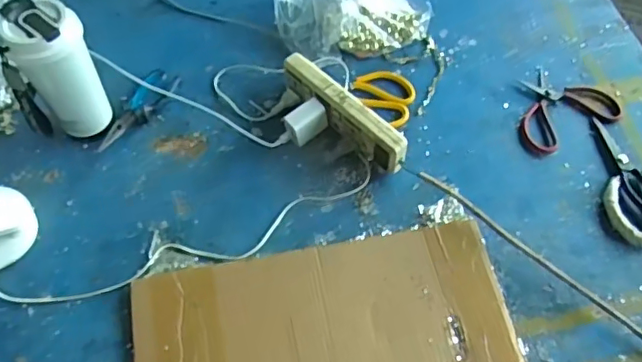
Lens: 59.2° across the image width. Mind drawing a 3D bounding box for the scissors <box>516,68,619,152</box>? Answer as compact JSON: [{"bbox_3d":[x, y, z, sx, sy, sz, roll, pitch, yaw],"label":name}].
[{"bbox_3d":[0.335,-0.109,0.805,0.152,0.007,0.121,-25,62,-15],"label":"scissors"}]

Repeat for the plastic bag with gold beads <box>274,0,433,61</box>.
[{"bbox_3d":[0.041,-0.284,0.878,0.226,0.062,0.205,-8,59,-6],"label":"plastic bag with gold beads"}]

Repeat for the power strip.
[{"bbox_3d":[0.032,-0.091,0.763,0.039,0.068,0.213,-38,67,-21],"label":"power strip"}]

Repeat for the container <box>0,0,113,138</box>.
[{"bbox_3d":[-0.327,-0.125,0.711,0.078,0.188,0.089,9,59,4],"label":"container"}]

